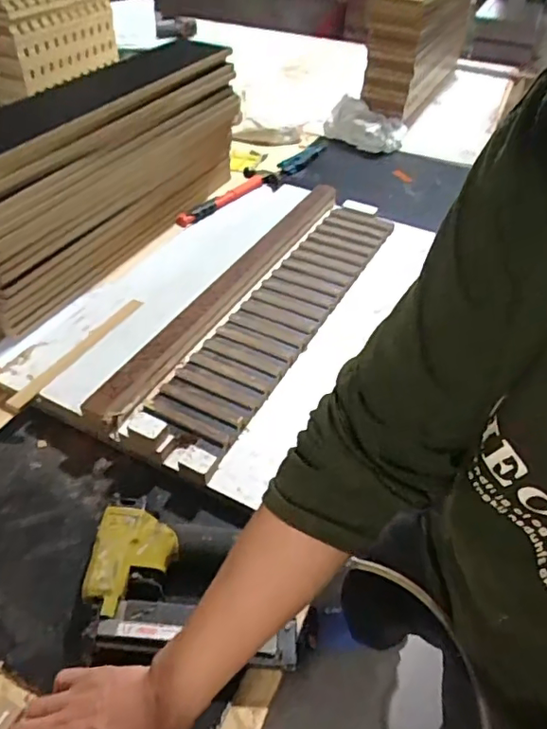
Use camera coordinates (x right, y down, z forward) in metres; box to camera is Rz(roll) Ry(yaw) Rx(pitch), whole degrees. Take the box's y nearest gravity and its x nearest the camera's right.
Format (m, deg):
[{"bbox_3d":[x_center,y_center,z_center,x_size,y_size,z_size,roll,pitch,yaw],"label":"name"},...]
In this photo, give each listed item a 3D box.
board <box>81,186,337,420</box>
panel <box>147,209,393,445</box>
[{"bbox_3d":[-0.052,-0.130,0.823,0.051,0.029,0.635,23,47,19],"label":"board"},{"bbox_3d":[0.030,-0.100,0.804,0.113,0.013,0.566,22,47,19],"label":"panel"}]

